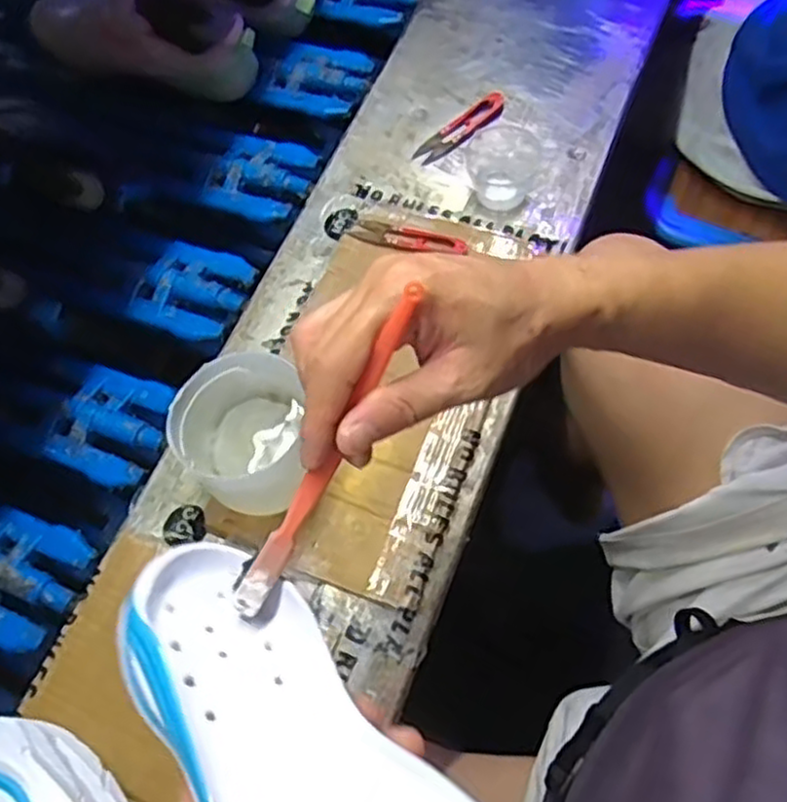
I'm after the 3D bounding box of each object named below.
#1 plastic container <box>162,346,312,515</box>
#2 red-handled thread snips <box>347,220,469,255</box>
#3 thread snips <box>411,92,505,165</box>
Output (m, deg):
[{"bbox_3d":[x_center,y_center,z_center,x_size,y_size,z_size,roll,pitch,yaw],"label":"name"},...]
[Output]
[{"bbox_3d":[-0.104,0.029,0.501,0.085,0.088,0.093,-3,64,6],"label":"plastic container"},{"bbox_3d":[0.011,-0.136,0.606,0.097,0.018,0.024,16,68,10],"label":"red-handled thread snips"},{"bbox_3d":[0.063,-0.253,0.660,0.098,0.014,0.027,-39,70,-13],"label":"thread snips"}]

